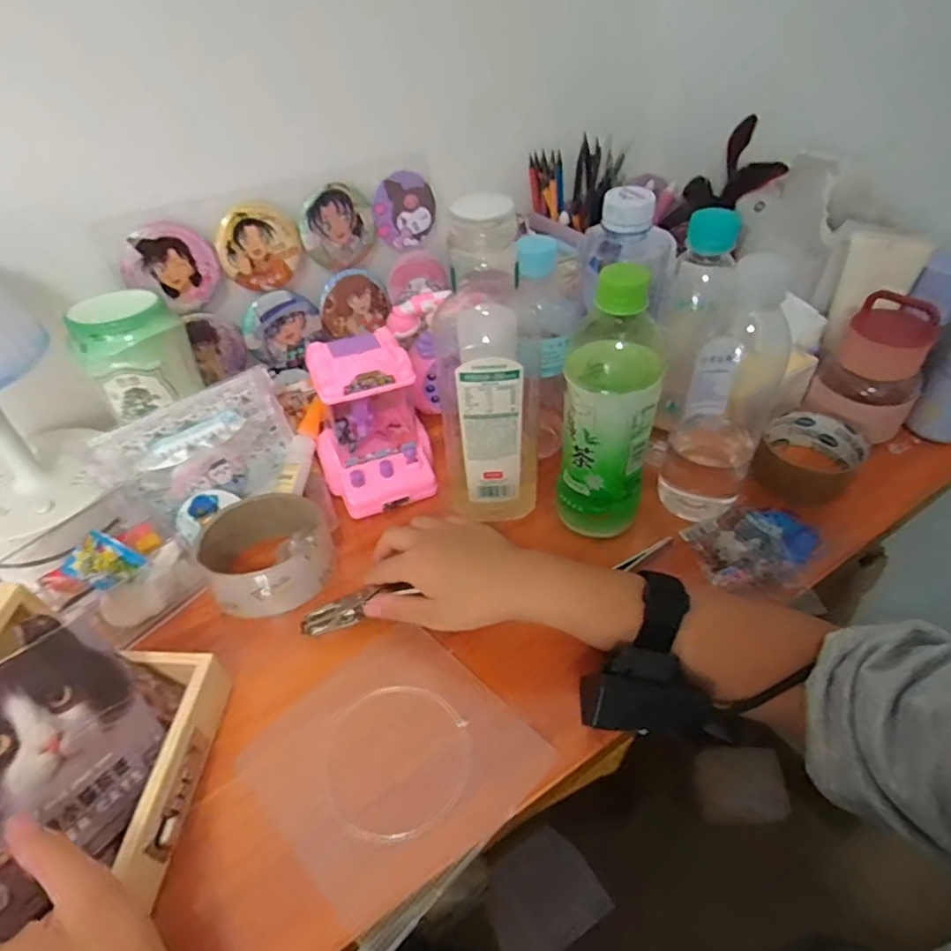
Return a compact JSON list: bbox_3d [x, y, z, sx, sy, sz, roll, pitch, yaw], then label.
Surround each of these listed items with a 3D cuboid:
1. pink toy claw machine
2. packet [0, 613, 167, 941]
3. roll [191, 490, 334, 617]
[{"bbox_3d":[-0.086,-0.048,0.500,0.100,0.124,0.092,-13,44,-11],"label":"pink toy claw machine"},{"bbox_3d":[-0.221,0.141,0.299,0.008,0.117,0.110,-24,8,27],"label":"packet"},{"bbox_3d":[-0.157,0.062,0.450,0.092,0.047,0.084,-1,43,1],"label":"roll"}]

